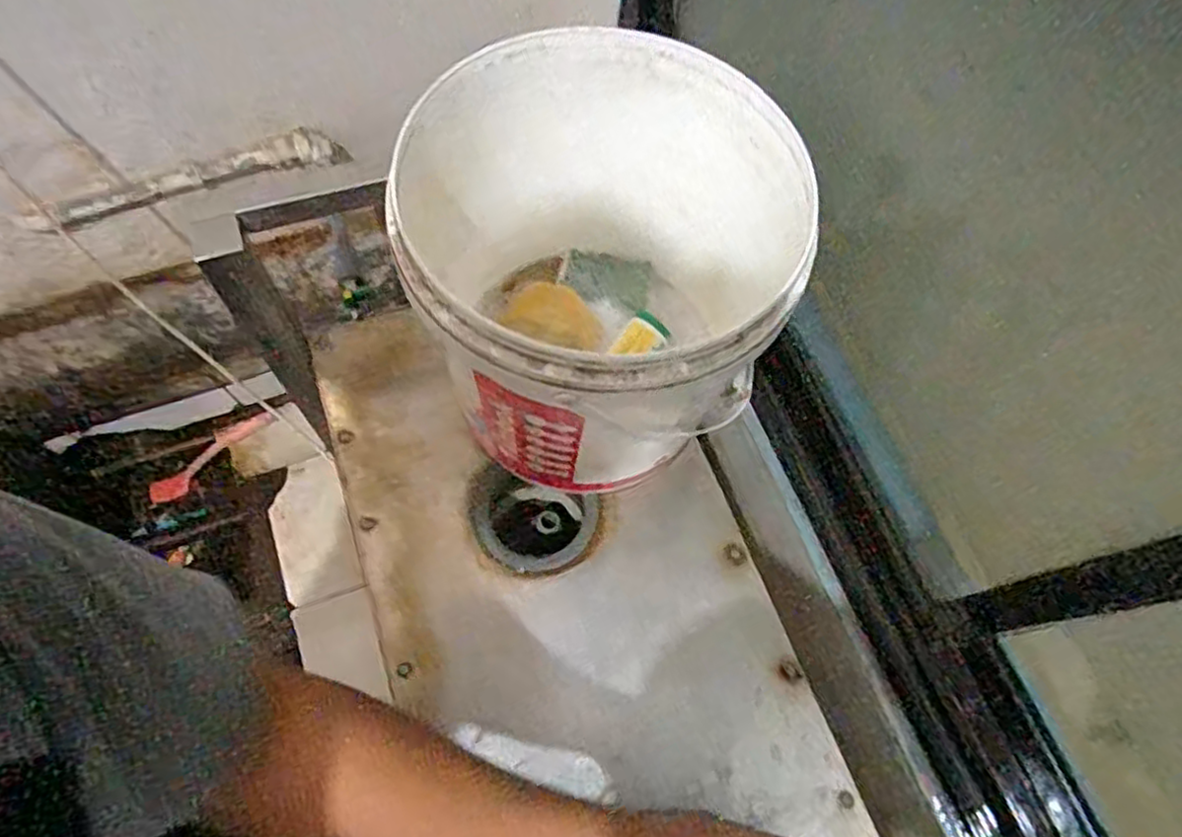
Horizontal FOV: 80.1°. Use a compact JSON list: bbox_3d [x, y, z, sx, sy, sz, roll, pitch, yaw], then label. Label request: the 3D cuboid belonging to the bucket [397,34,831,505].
[{"bbox_3d":[0.021,-0.123,0.627,0.319,0.269,0.308,1,67,-2],"label":"bucket"}]

